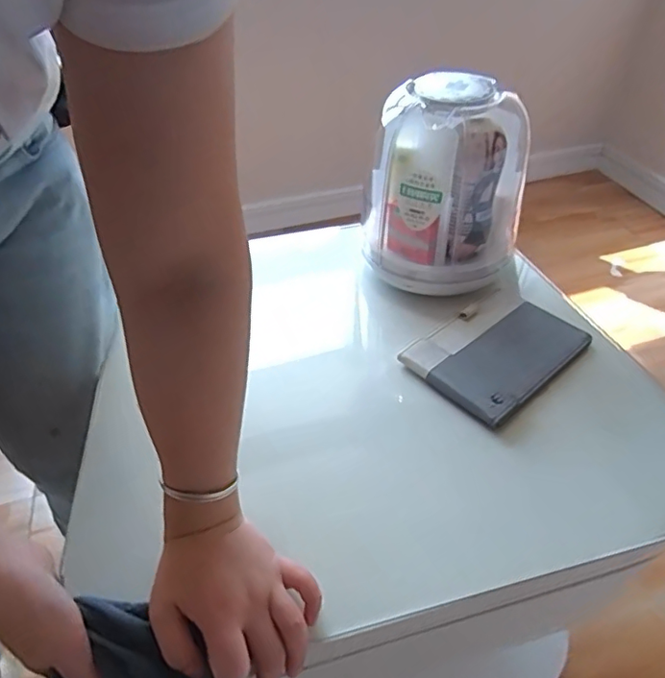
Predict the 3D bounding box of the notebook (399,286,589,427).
[{"bbox_3d":[0.180,0.011,0.589,0.174,0.019,0.121,-31,50,-27],"label":"notebook"}]

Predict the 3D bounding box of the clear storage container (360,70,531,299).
[{"bbox_3d":[0.119,-0.171,0.617,0.166,0.199,0.132,26,50,27],"label":"clear storage container"}]

